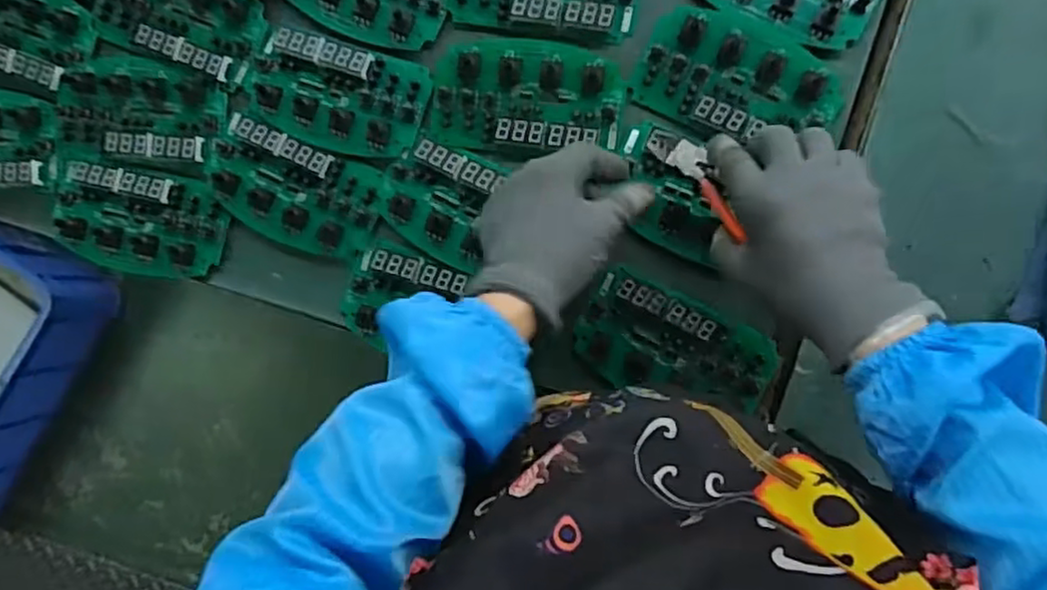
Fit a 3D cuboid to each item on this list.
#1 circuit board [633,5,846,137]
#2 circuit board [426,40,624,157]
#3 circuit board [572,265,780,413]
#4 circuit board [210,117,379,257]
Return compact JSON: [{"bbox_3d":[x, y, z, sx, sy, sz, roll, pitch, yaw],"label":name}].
[{"bbox_3d":[0.157,-0.155,0.505,0.143,0.015,0.083,22,94,6],"label":"circuit board"},{"bbox_3d":[0.003,-0.151,0.522,0.144,0.014,0.083,9,93,7],"label":"circuit board"},{"bbox_3d":[0.112,0.042,0.514,0.142,0.019,0.079,27,95,6],"label":"circuit board"},{"bbox_3d":[-0.185,-0.083,0.542,0.143,0.016,0.077,22,94,6],"label":"circuit board"}]

